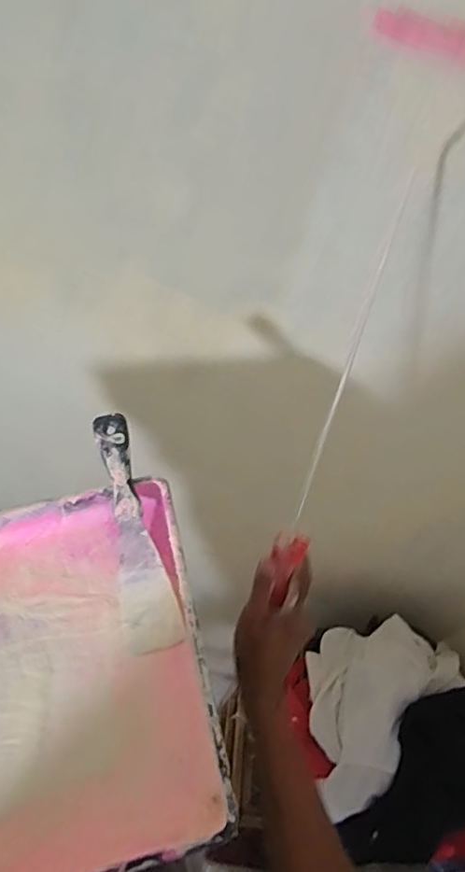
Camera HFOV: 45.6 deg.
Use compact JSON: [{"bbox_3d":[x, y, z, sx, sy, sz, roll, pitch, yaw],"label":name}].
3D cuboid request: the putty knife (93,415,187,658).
[{"bbox_3d":[-0.086,0.077,0.475,0.046,0.013,0.204,-13,73,-8],"label":"putty knife"}]

